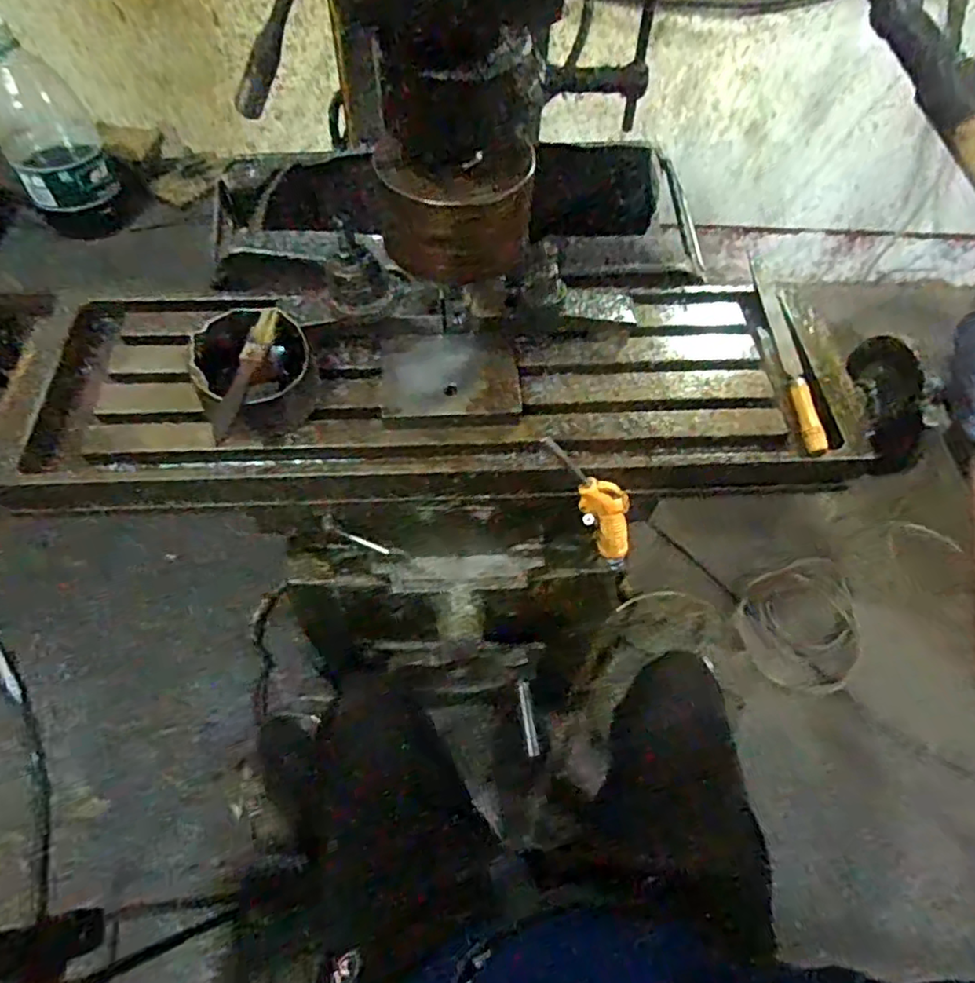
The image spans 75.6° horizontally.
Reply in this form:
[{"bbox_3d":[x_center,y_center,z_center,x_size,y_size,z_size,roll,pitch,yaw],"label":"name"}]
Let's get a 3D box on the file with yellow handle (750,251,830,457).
[{"bbox_3d":[0.306,-0.154,0.648,0.017,0.019,0.275,2,58,-2],"label":"file with yellow handle"}]

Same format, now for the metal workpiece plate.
[{"bbox_3d":[-0.036,-0.111,0.598,0.129,0.014,0.087,-1,58,-4],"label":"metal workpiece plate"}]

